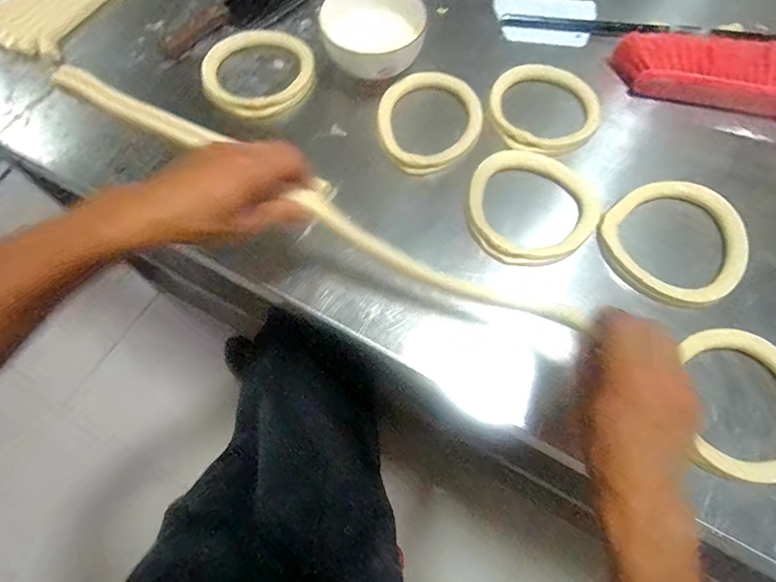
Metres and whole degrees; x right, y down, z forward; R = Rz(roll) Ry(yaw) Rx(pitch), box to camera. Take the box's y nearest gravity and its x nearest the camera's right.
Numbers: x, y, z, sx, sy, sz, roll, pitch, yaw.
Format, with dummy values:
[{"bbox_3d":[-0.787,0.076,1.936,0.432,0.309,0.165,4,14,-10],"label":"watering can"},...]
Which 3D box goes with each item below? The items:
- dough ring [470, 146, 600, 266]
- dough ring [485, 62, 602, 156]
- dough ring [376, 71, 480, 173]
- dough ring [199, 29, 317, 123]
[{"bbox_3d":[0.169,-0.101,0.541,0.149,0.017,0.154,0,67,0],"label":"dough ring"},{"bbox_3d":[0.208,-0.251,0.613,0.143,0.021,0.156,0,67,0],"label":"dough ring"},{"bbox_3d":[0.055,-0.226,0.601,0.136,0.029,0.154,-7,67,-3],"label":"dough ring"},{"bbox_3d":[-0.184,-0.316,0.644,0.156,0.025,0.155,0,67,0],"label":"dough ring"}]

